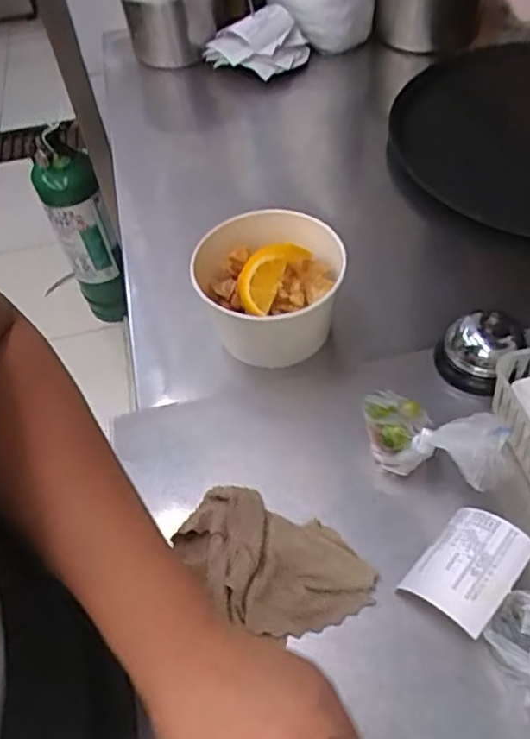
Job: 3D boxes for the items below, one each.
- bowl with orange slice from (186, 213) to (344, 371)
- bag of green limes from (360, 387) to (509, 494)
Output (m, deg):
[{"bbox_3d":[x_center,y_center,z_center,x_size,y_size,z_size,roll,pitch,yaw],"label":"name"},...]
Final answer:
[{"bbox_3d":[0.003,-0.070,0.605,0.140,0.099,0.127,3,53,7],"label":"bowl with orange slice"},{"bbox_3d":[0.124,0.053,0.480,0.111,0.060,0.057,11,51,44],"label":"bag of green limes"}]

